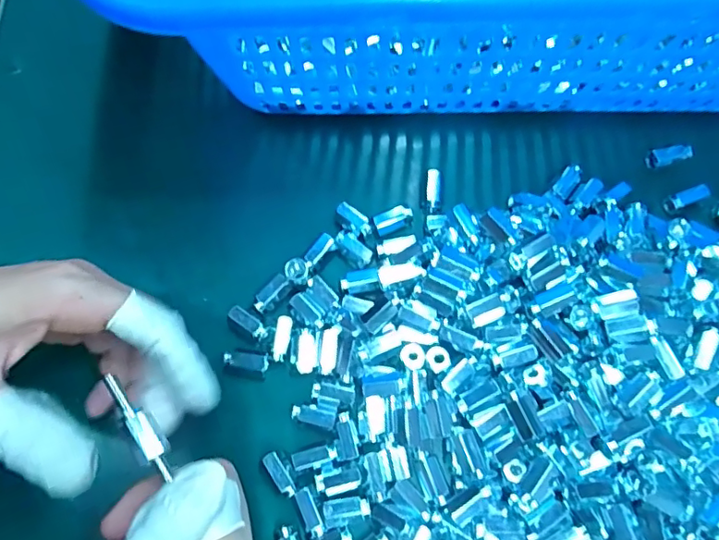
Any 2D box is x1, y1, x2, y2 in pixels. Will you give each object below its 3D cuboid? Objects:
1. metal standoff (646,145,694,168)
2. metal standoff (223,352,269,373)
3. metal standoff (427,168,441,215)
[{"bbox_3d":[0.173,-0.064,0.303,0.024,0.006,0.009,-9,74,-2],"label":"metal standoff"},{"bbox_3d":[-0.056,0.046,0.271,0.022,0.007,0.008,8,74,3],"label":"metal standoff"},{"bbox_3d":[0.041,-0.043,0.296,0.007,0.007,0.024,2,74,1],"label":"metal standoff"}]

